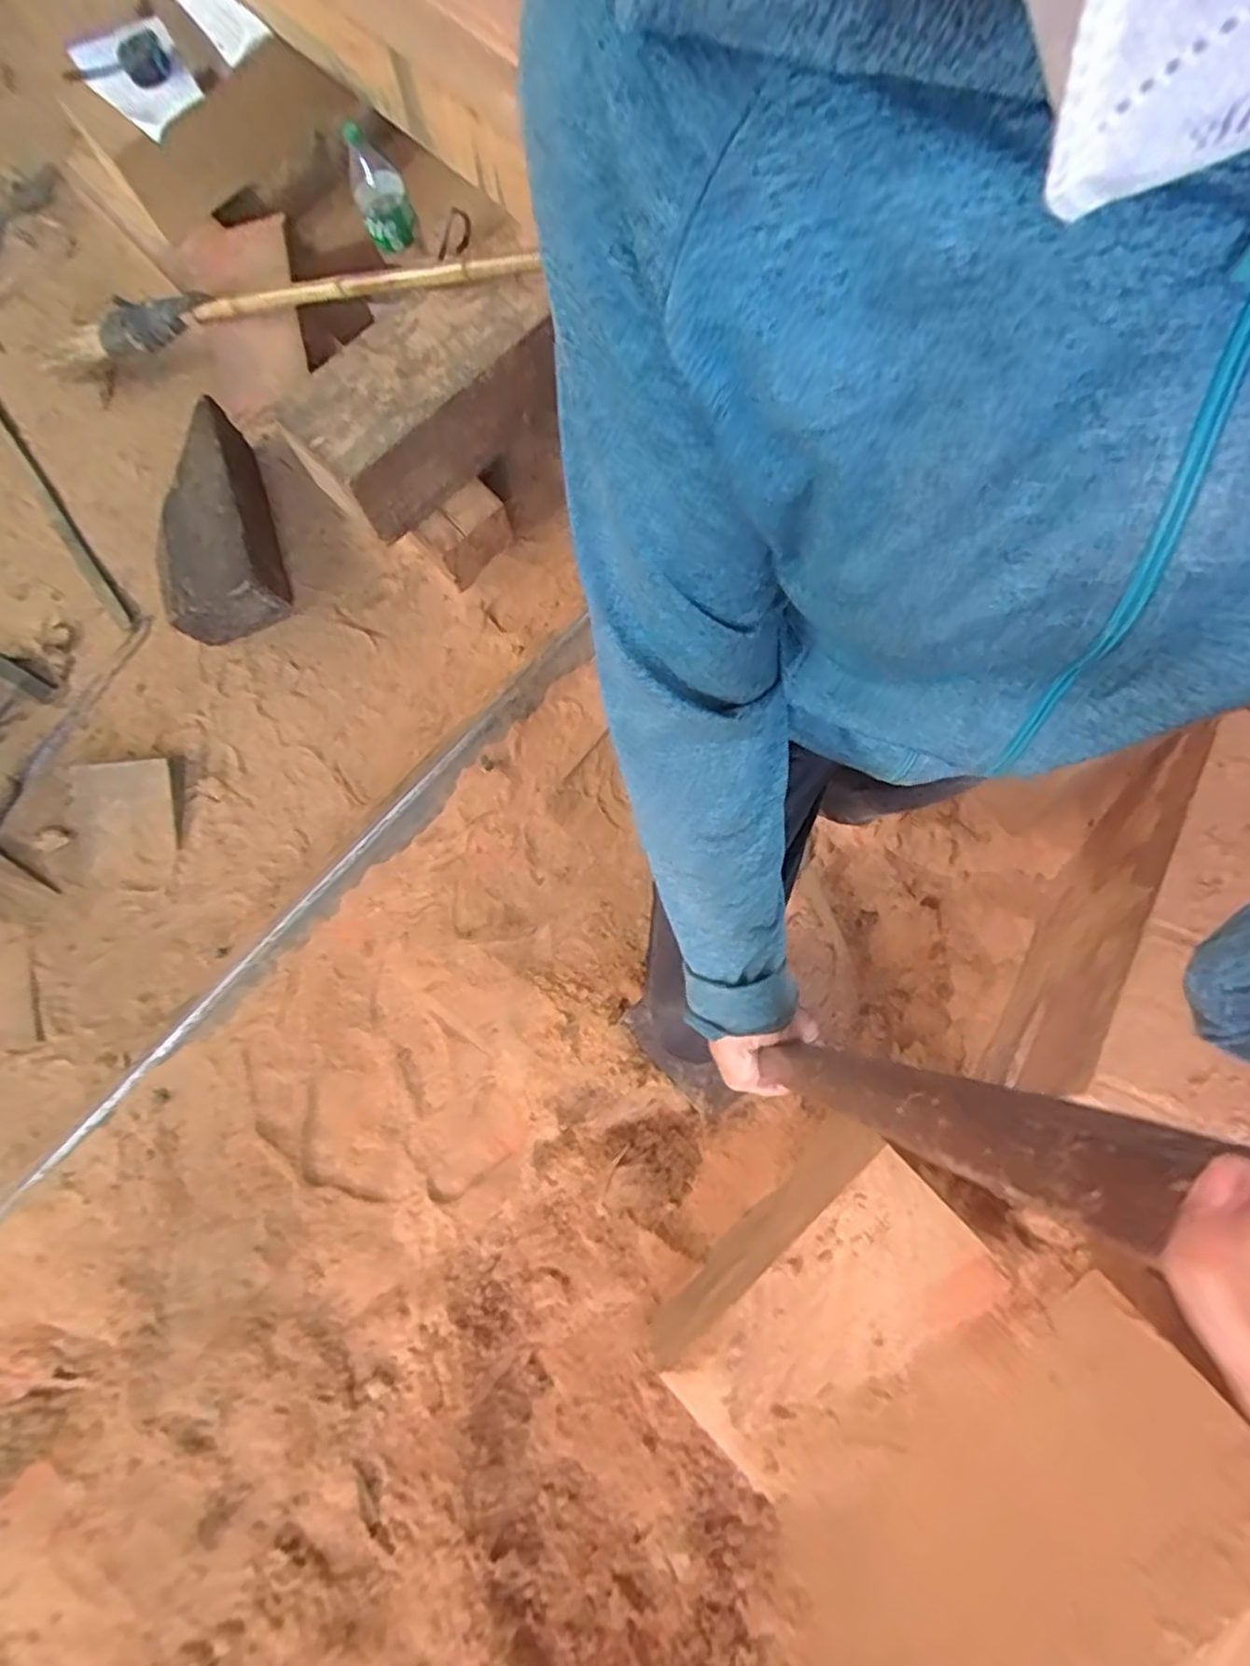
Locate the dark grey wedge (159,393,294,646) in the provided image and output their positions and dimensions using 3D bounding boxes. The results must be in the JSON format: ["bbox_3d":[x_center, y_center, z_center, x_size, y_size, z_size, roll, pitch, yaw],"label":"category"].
[{"bbox_3d":[-0.761,-0.562,1.345,0.179,0.174,0.375,-14,80,2],"label":"dark grey wedge"}]

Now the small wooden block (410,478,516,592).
[{"bbox_3d":[-0.287,-0.537,1.309,0.079,0.116,0.160,42,86,9],"label":"small wooden block"}]

